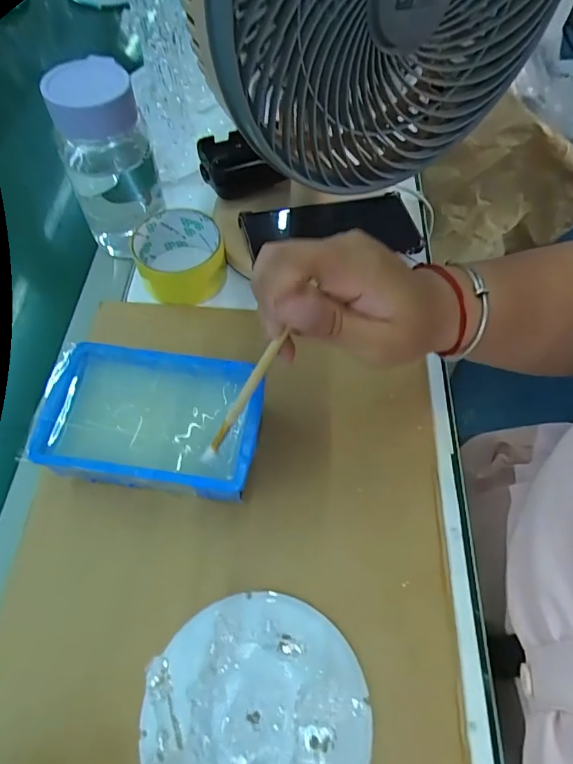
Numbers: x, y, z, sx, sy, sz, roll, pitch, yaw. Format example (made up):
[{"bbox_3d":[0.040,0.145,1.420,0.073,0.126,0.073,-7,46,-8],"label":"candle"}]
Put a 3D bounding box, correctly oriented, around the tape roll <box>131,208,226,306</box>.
[{"bbox_3d":[-0.100,-0.115,0.433,0.078,0.049,0.080,0,60,-1],"label":"tape roll"}]

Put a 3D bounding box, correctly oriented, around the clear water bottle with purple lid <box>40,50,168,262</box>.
[{"bbox_3d":[-0.156,-0.190,0.417,0.075,0.155,0.060,-13,61,-8],"label":"clear water bottle with purple lid"}]

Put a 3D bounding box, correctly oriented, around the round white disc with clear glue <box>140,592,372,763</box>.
[{"bbox_3d":[-0.016,0.190,0.262,0.122,0.018,0.122,7,59,-11],"label":"round white disc with clear glue"}]

